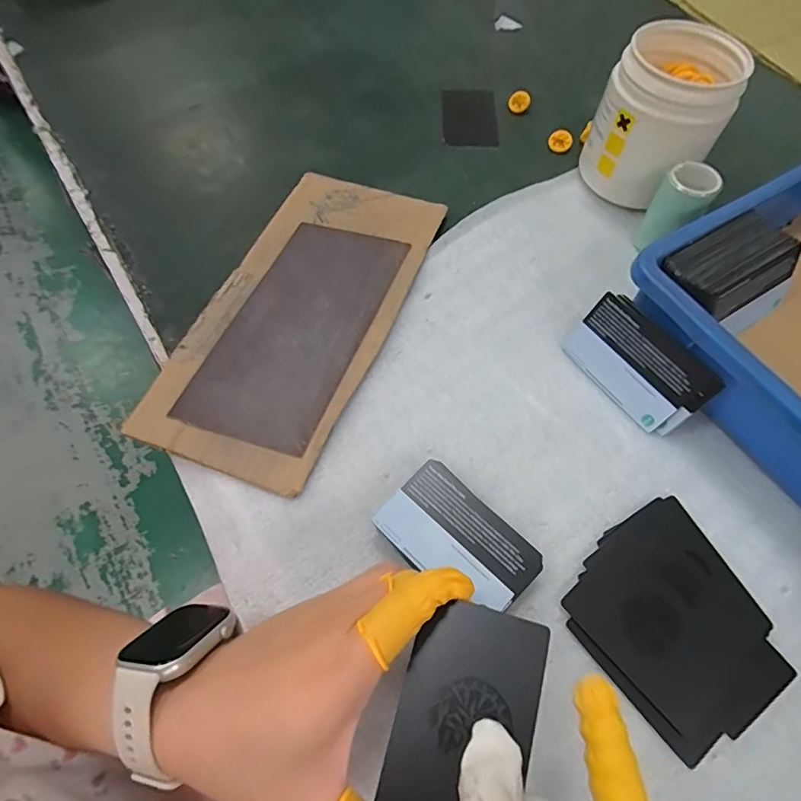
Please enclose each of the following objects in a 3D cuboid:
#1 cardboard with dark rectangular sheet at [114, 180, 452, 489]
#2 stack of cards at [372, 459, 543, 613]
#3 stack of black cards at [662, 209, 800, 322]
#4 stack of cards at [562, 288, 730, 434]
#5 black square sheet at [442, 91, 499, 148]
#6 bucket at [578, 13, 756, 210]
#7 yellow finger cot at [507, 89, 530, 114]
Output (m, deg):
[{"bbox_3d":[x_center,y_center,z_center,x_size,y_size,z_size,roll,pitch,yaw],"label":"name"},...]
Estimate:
[{"bbox_3d":[-0.072,-0.070,0.370,0.131,0.009,0.271,21,65,11],"label":"cardboard with dark rectangular sheet"},{"bbox_3d":[0.033,0.083,0.285,0.087,0.023,0.054,41,70,19],"label":"stack of cards"},{"bbox_3d":[0.216,-0.081,0.330,0.093,0.054,0.046,-30,66,-14],"label":"stack of black cards"},{"bbox_3d":[0.158,-0.025,0.325,0.009,0.055,0.091,-18,60,-42],"label":"stack of cards"},{"bbox_3d":[0.068,-0.280,0.480,0.053,0.004,0.080,-1,63,0],"label":"black square sheet"},{"bbox_3d":[0.207,-0.225,0.391,0.090,0.102,0.087,0,63,0],"label":"bucket"},{"bbox_3d":[0.117,-0.294,0.478,0.020,0.013,0.015,5,63,3],"label":"yellow finger cot"}]

